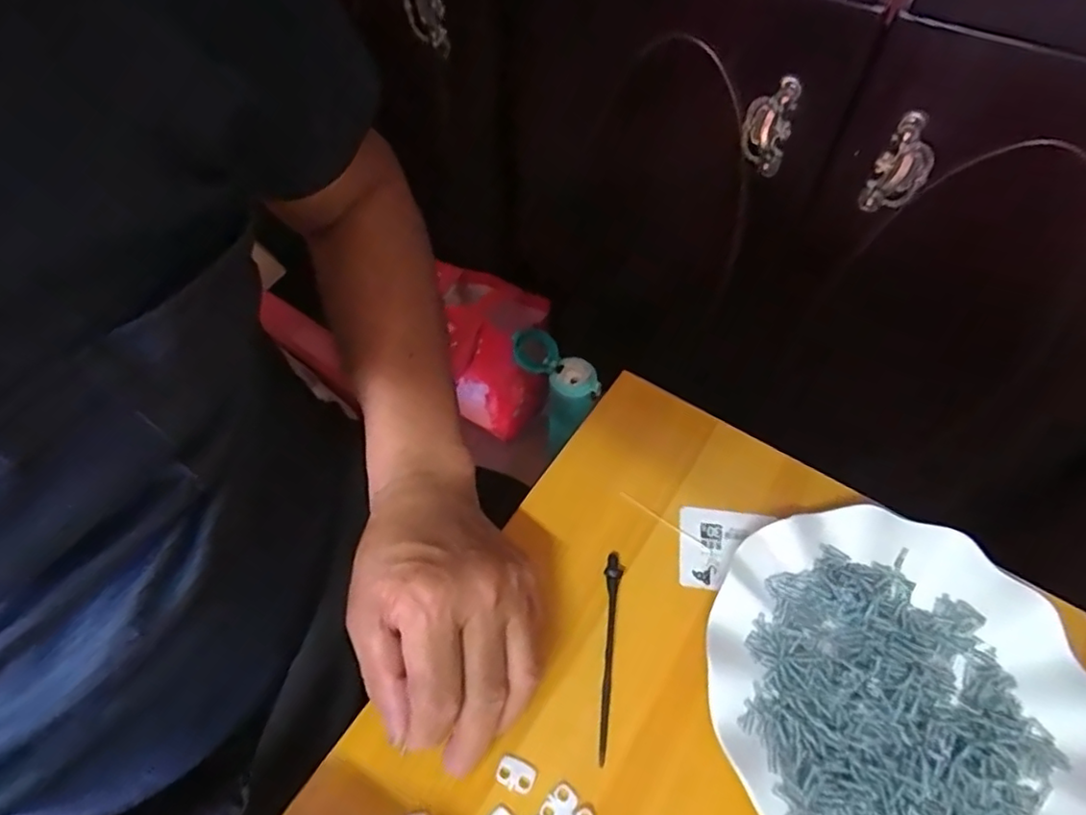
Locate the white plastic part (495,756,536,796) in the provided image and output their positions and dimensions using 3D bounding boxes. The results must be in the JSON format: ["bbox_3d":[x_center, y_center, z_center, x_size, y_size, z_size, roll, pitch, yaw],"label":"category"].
[{"bbox_3d":[-0.013,0.178,0.296,0.018,0.004,0.013,21,60,13],"label":"white plastic part"}]

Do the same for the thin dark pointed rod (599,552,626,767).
[{"bbox_3d":[0.035,0.129,0.327,0.010,0.011,0.104,8,58,5],"label":"thin dark pointed rod"}]

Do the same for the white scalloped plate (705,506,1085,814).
[{"bbox_3d":[0.174,0.143,0.307,0.175,0.024,0.176,0,57,0],"label":"white scalloped plate"}]

